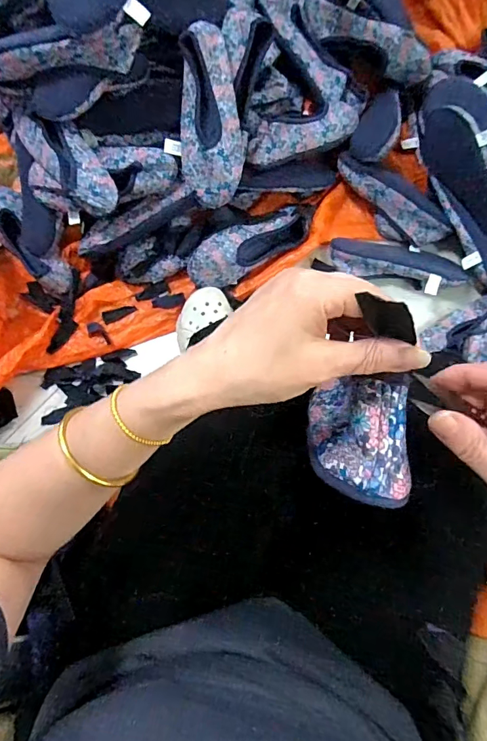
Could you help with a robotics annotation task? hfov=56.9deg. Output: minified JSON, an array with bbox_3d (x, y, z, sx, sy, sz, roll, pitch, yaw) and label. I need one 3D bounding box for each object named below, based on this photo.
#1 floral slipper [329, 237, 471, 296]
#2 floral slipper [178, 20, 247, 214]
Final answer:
[{"bbox_3d":[0.297,-0.201,0.874,0.264,0.045,0.091,18,80,4],"label":"floral slipper"},{"bbox_3d":[-0.051,-0.406,0.739,0.101,0.077,0.252,-4,108,0],"label":"floral slipper"}]

